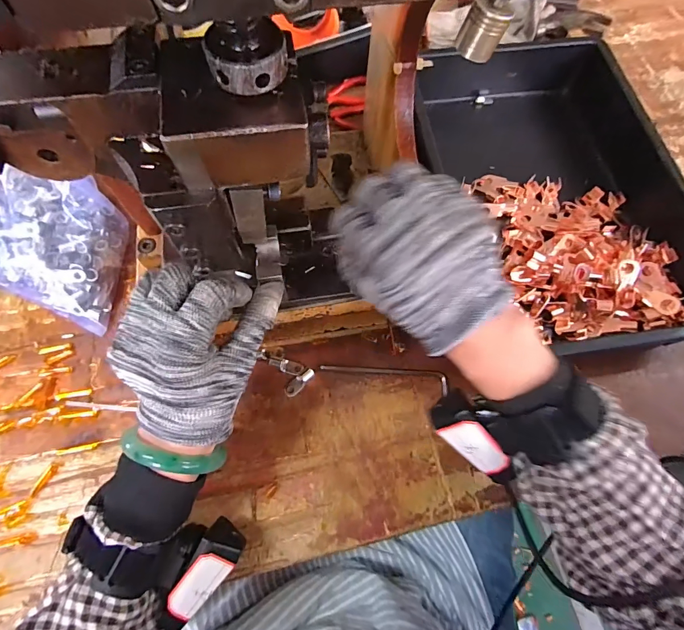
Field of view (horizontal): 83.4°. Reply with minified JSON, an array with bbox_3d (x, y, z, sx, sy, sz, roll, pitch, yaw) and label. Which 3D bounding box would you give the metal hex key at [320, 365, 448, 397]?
[{"bbox_3d":[0.040,0.054,0.361,0.118,0.008,0.017,11,69,3],"label":"metal hex key"}]

